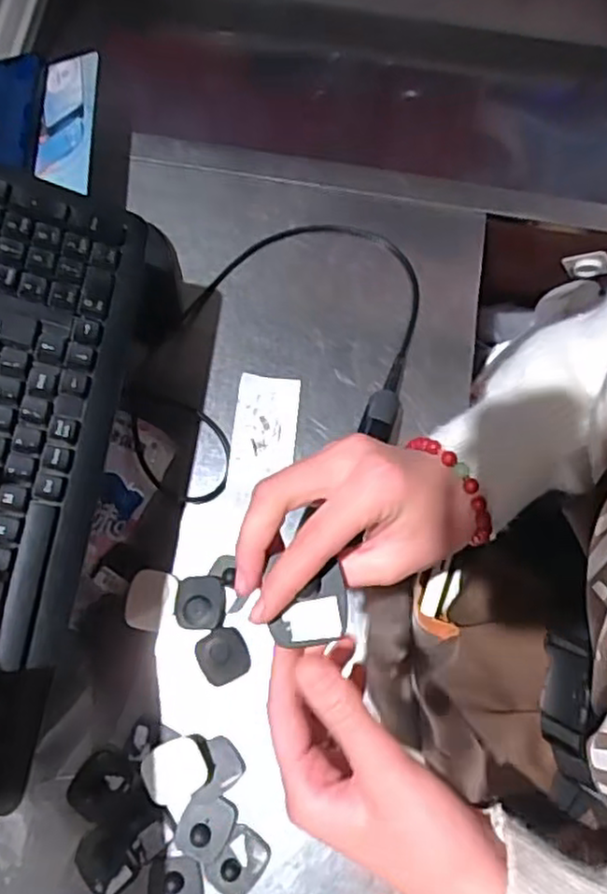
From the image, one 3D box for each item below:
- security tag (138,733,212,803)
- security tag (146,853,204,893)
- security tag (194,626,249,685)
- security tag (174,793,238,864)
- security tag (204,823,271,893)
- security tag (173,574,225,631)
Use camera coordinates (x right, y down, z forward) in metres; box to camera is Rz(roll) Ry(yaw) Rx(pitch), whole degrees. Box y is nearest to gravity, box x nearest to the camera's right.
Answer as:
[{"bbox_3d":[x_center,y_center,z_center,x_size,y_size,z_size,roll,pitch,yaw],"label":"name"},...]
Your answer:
[{"bbox_3d":[-0.098,0.249,0.533,0.052,0.021,0.042,-25,76,-9],"label":"security tag"},{"bbox_3d":[-0.097,0.336,0.521,0.042,0.009,0.048,0,74,-2],"label":"security tag"},{"bbox_3d":[-0.064,0.167,0.552,0.040,0.017,0.040,-26,77,-9],"label":"security tag"},{"bbox_3d":[-0.075,0.293,0.530,0.039,0.009,0.044,23,75,5],"label":"security tag"},{"bbox_3d":[-0.050,0.319,0.526,0.036,0.010,0.047,38,76,8],"label":"security tag"},{"bbox_3d":[-0.085,0.128,0.568,0.041,0.015,0.043,3,74,-1],"label":"security tag"}]

